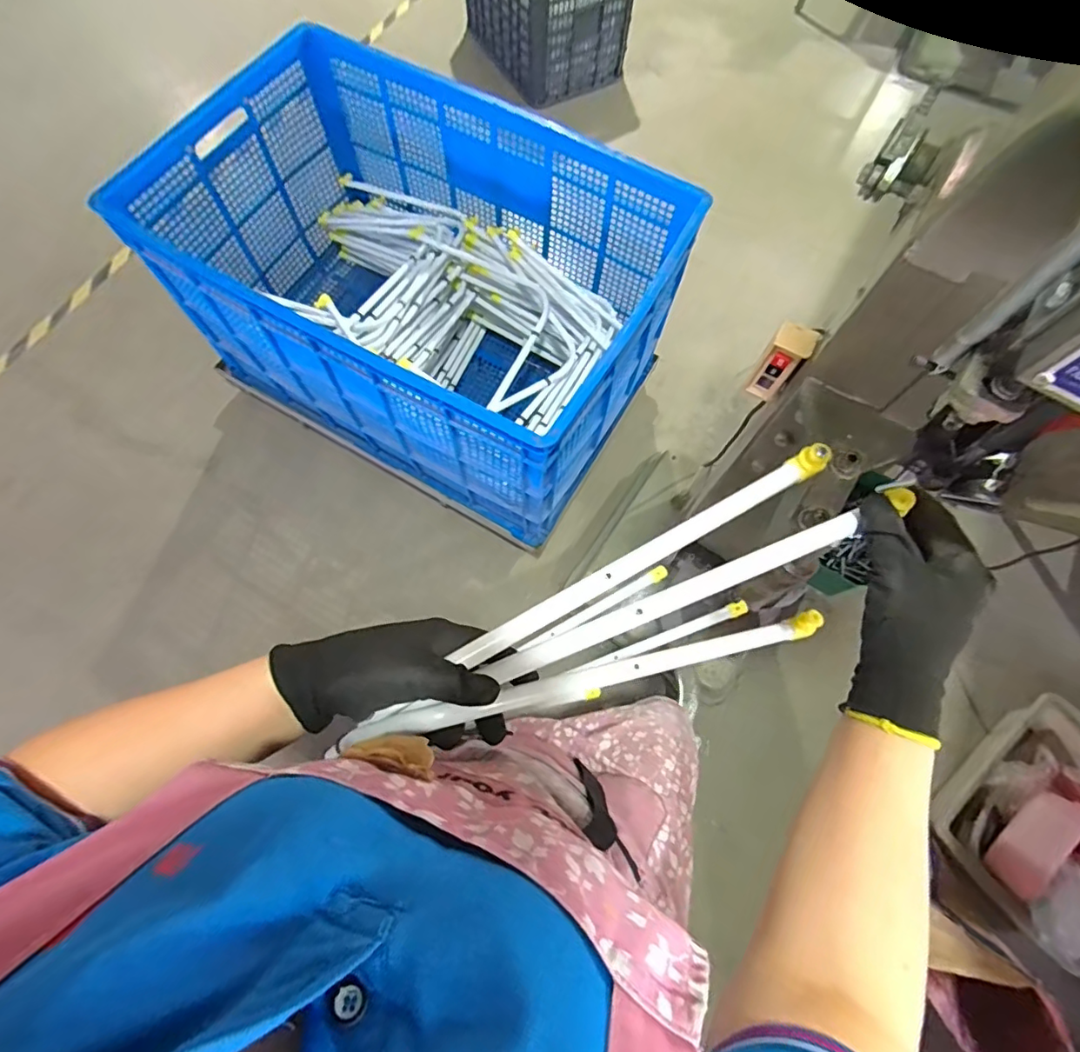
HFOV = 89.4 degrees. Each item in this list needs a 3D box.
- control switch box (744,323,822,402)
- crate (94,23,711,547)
[{"bbox_3d":[0.320,-0.216,0.727,0.048,0.111,0.040,31,72,9],"label":"control switch box"},{"bbox_3d":[-0.255,-0.533,1.270,1.006,0.624,0.671,27,72,8],"label":"crate"}]

